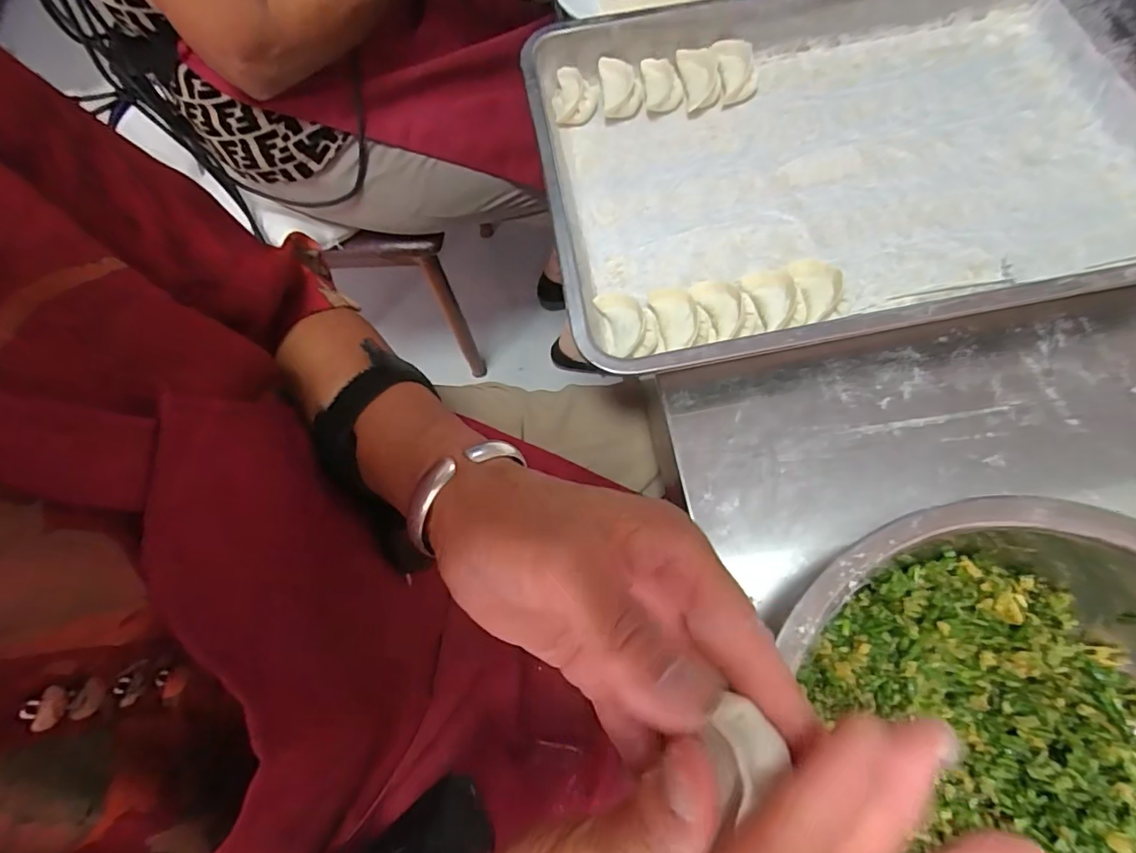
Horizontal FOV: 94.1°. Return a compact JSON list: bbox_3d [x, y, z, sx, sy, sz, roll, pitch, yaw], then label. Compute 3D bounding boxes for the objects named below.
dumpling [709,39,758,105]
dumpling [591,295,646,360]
[{"bbox_3d":[0.146,-0.317,0.466,0.030,0.025,0.055,-13,69,-3],"label":"dumpling"},{"bbox_3d":[0.040,-0.074,0.388,0.027,0.030,0.046,-17,69,-4],"label":"dumpling"}]

